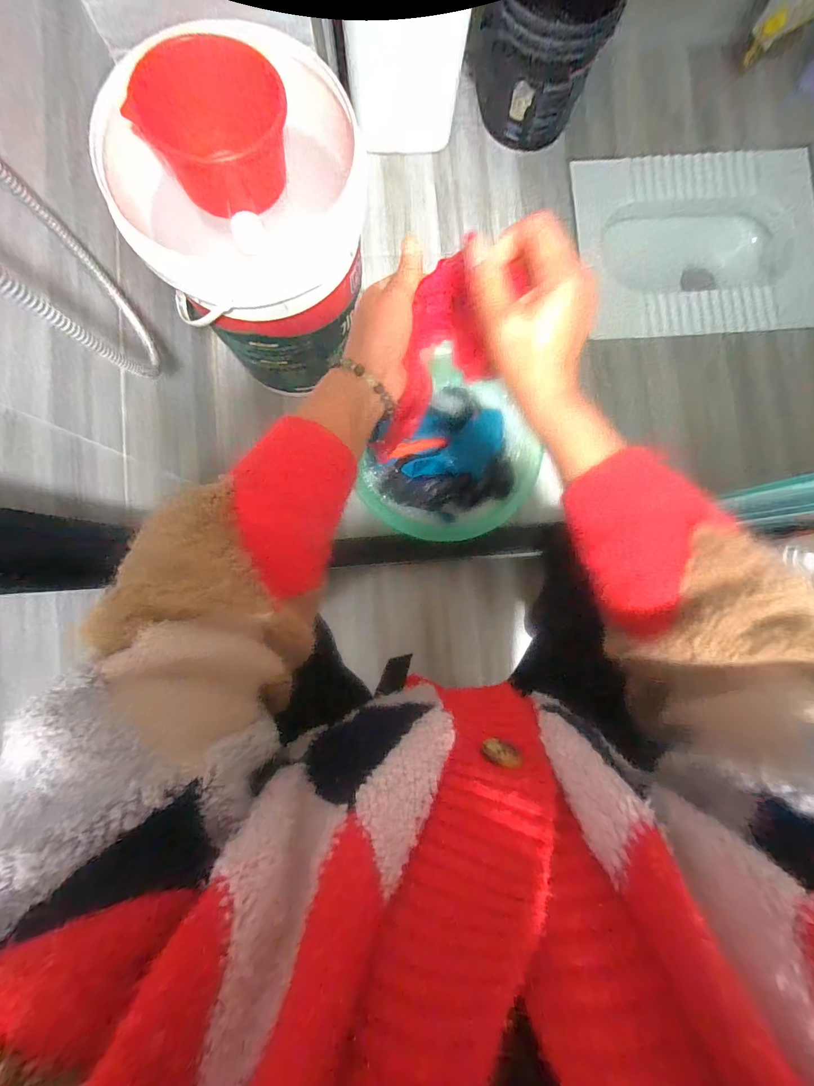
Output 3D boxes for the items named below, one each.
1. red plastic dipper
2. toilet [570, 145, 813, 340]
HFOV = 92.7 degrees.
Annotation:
[{"bbox_3d":[-0.212,-0.485,0.470,0.134,0.080,0.153,22,85,0],"label":"red plastic dipper"},{"bbox_3d":[0.648,-0.657,0.910,0.539,0.164,0.407,-3,86,-2],"label":"toilet"}]

